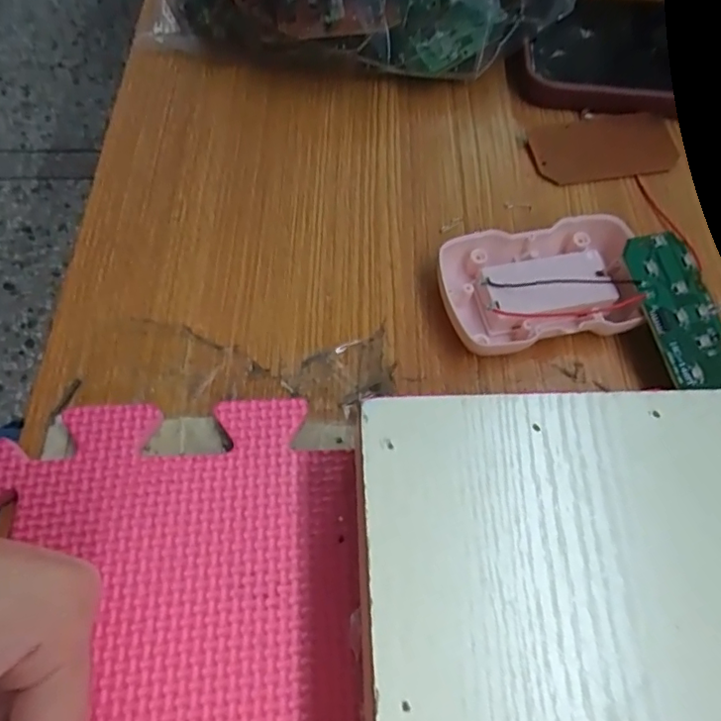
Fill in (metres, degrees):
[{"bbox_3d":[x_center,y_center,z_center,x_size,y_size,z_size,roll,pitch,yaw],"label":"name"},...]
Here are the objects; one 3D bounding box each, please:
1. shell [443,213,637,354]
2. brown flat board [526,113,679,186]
[{"bbox_3d":[0.078,-0.032,0.240,0.080,0.023,0.054,-10,65,-8],"label":"shell"},{"bbox_3d":[0.126,-0.110,0.290,0.074,0.004,0.040,-7,67,-4],"label":"brown flat board"}]

